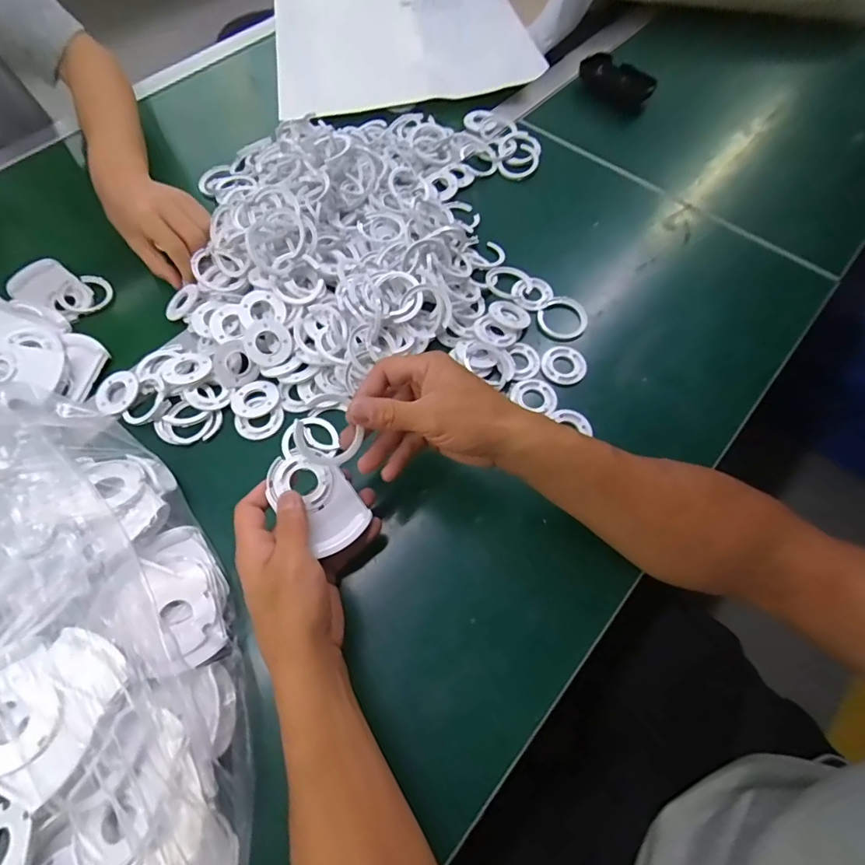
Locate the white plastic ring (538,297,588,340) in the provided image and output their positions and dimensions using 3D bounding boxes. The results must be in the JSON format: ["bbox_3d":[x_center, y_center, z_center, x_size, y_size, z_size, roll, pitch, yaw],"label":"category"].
[{"bbox_3d":[0.137,-0.122,0.488,0.046,0.009,0.048,0,63,0],"label":"white plastic ring"}]

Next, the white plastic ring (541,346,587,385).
[{"bbox_3d":[0.132,-0.067,0.468,0.044,0.007,0.043,0,63,0],"label":"white plastic ring"}]

